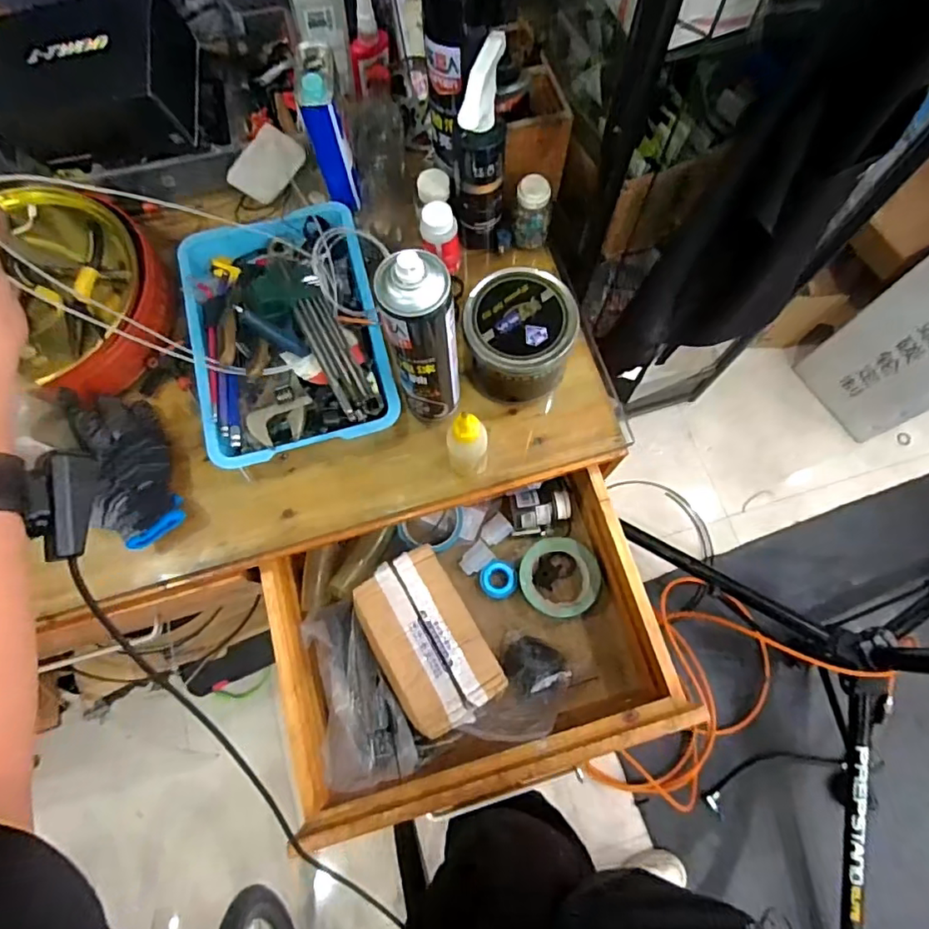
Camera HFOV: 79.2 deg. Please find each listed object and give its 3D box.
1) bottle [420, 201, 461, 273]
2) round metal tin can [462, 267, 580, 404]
[{"bbox_3d":[-0.028,-0.272,0.685,0.046,0.080,0.046,-4,73,0],"label":"bottle"},{"bbox_3d":[0.063,-0.144,0.653,0.117,0.107,0.112,0,73,1],"label":"round metal tin can"}]

